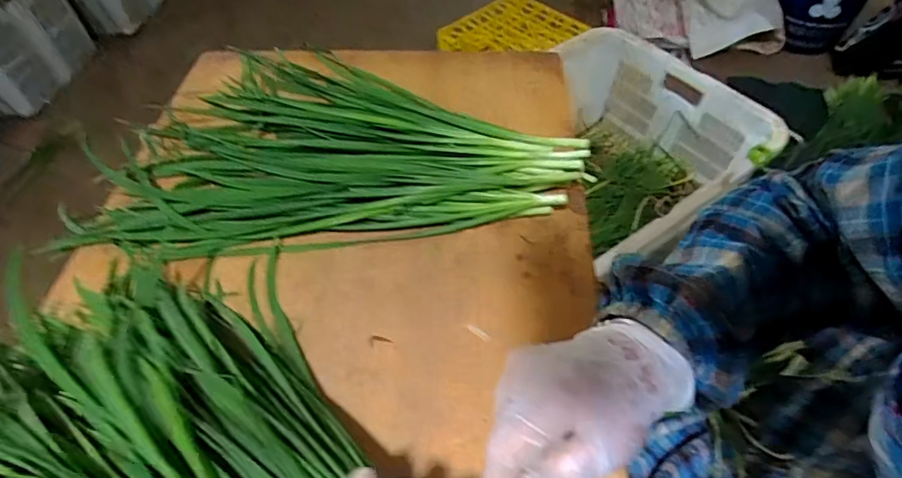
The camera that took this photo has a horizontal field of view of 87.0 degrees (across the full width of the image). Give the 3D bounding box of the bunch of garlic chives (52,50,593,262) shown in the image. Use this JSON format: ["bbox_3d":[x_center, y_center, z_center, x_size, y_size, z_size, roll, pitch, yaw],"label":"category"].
[{"bbox_3d":[-0.110,-0.110,0.491,0.455,0.035,0.281,-6,52,0],"label":"bunch of garlic chives"}]

